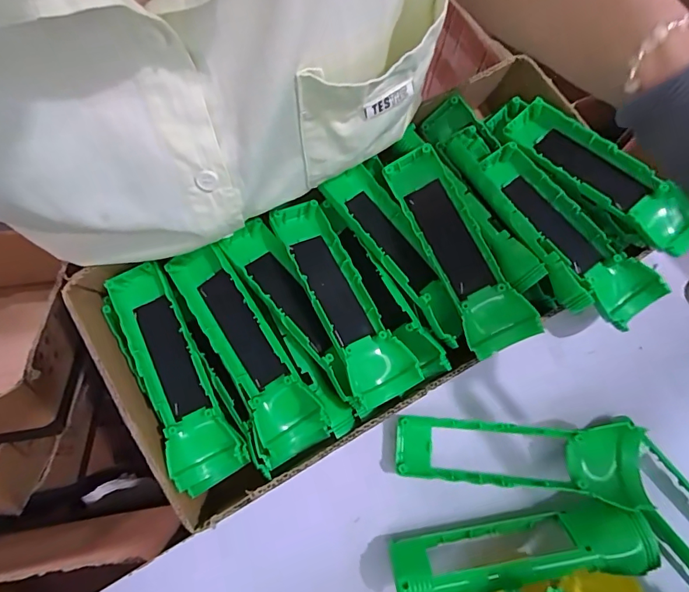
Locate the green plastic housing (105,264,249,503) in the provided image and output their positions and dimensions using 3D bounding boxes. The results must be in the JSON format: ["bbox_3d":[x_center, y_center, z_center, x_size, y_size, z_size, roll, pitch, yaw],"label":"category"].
[{"bbox_3d":[-0.128,0.060,0.332,0.046,0.047,0.164,-25,74,-7],"label":"green plastic housing"}]

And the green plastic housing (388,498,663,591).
[{"bbox_3d":[0.110,0.166,0.292,0.159,0.045,0.037,-9,73,-2],"label":"green plastic housing"}]

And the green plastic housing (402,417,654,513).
[{"bbox_3d":[0.118,0.112,0.312,0.162,0.043,0.050,3,73,2],"label":"green plastic housing"}]

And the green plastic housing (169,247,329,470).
[{"bbox_3d":[-0.074,0.038,0.326,0.047,0.025,0.166,-31,74,-8],"label":"green plastic housing"}]

